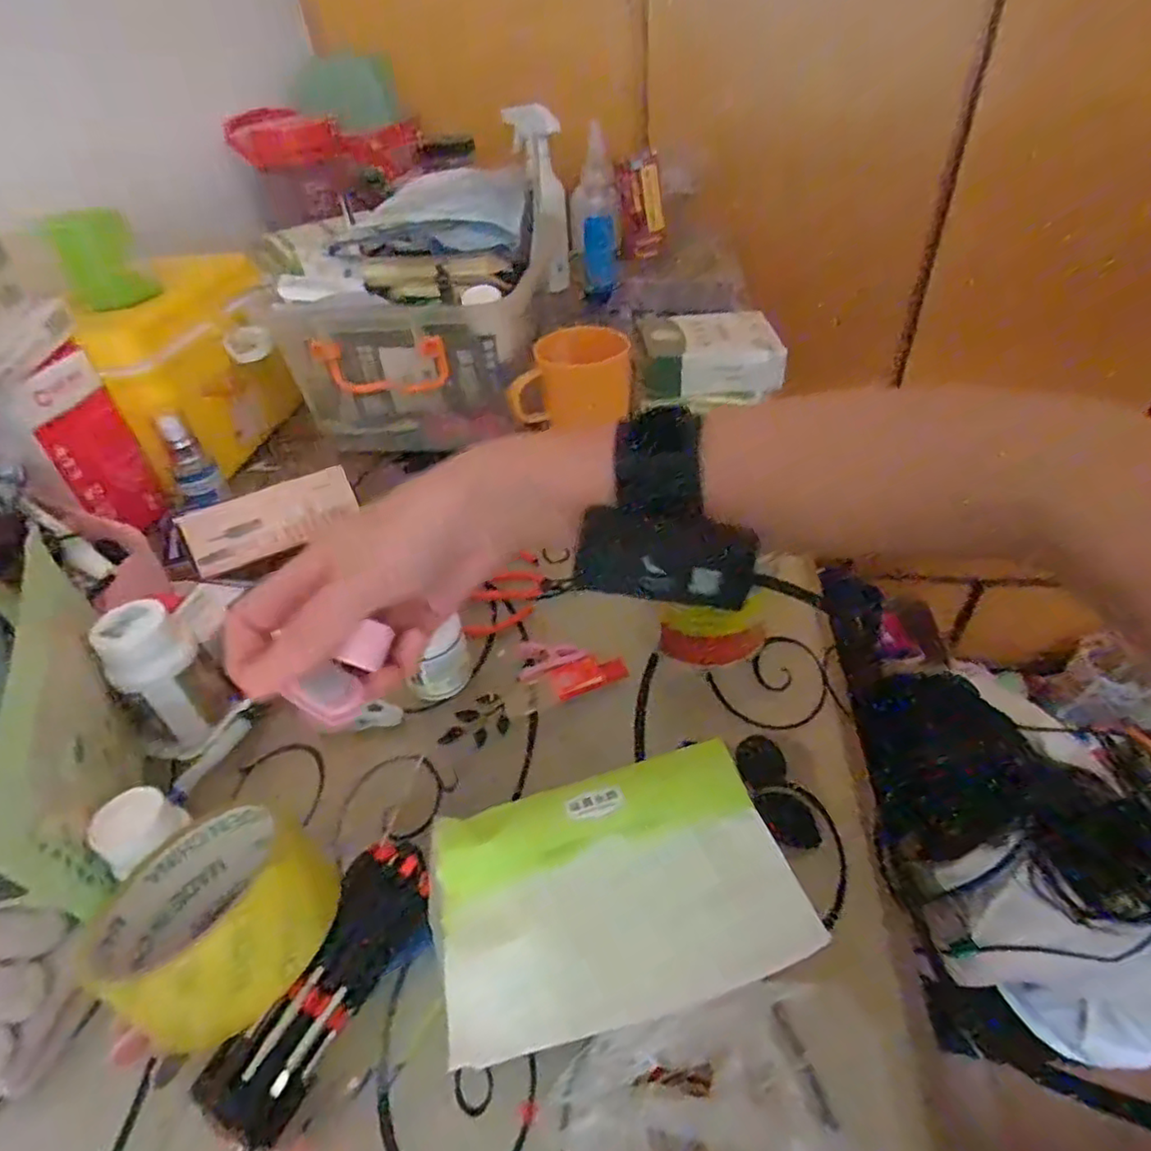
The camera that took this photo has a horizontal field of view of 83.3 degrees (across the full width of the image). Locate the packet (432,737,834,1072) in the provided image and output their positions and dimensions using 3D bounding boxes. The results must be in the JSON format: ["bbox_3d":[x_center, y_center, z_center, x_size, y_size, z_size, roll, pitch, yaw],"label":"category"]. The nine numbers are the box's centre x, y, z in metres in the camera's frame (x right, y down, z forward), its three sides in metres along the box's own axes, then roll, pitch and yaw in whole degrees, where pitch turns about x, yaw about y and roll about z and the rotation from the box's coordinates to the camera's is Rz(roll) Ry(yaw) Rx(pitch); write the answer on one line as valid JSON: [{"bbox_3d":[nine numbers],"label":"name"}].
[{"bbox_3d":[0.015,0.121,0.260,0.136,0.015,0.097,-13,42,-9],"label":"packet"}]

